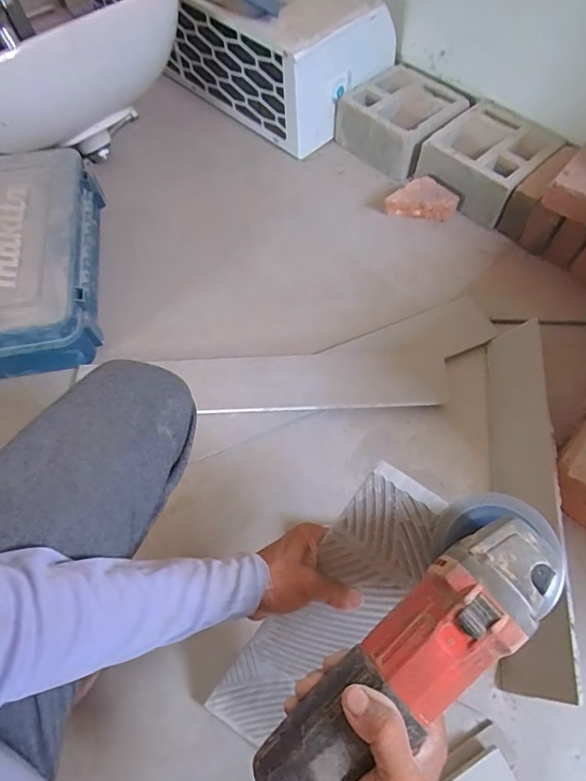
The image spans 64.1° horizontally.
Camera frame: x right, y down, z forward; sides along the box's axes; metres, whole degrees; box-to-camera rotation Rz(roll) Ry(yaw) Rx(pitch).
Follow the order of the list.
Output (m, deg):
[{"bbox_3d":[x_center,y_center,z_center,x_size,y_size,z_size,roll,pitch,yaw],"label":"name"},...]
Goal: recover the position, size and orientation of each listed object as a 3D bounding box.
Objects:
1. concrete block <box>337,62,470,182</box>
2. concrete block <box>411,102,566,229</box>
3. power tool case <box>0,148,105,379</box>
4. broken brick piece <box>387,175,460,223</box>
[{"bbox_3d":[0.240,-0.598,1.049,0.216,0.102,0.222,-37,66,-17],"label":"concrete block"},{"bbox_3d":[0.394,-0.465,0.964,0.208,0.100,0.206,-41,69,-19],"label":"concrete block"},{"bbox_3d":[-0.500,-0.224,0.812,0.296,0.120,0.400,-9,62,-5],"label":"power tool case"},{"bbox_3d":[0.262,-0.389,0.953,0.137,0.053,0.067,7,61,6],"label":"broken brick piece"}]

